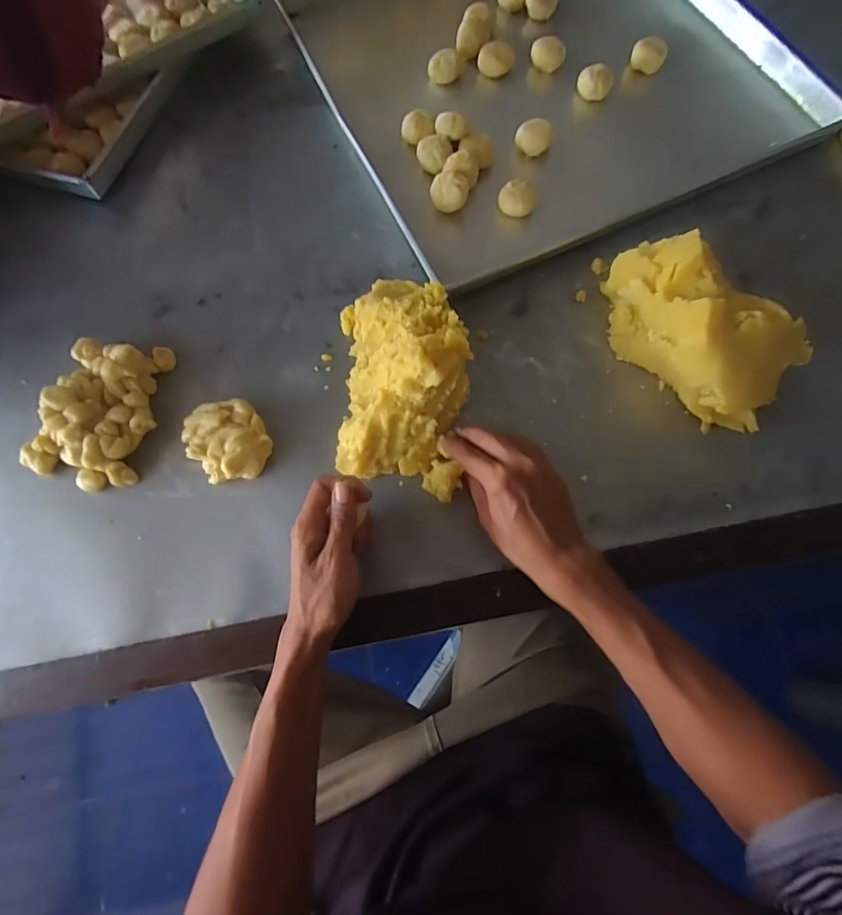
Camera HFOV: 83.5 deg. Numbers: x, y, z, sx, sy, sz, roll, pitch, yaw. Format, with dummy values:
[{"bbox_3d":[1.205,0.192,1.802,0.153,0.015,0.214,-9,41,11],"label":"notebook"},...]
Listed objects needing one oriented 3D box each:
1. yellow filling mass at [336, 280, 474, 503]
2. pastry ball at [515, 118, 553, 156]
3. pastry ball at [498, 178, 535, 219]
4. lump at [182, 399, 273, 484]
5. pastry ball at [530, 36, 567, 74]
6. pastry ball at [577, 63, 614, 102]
[{"bbox_3d":[-0.018,-0.079,0.433,0.121,0.073,0.214,-1,74,2],"label":"yellow filling mass"},{"bbox_3d":[0.129,-0.364,0.543,0.039,0.032,0.033,11,74,6],"label":"pastry ball"},{"bbox_3d":[0.105,-0.281,0.522,0.038,0.031,0.035,-1,73,2],"label":"pastry ball"},{"bbox_3d":[-0.184,-0.017,0.450,0.069,0.030,0.080,-27,74,-6],"label":"lump"},{"bbox_3d":[0.154,-0.489,0.578,0.041,0.026,0.038,-1,73,2],"label":"pastry ball"},{"bbox_3d":[0.206,-0.443,0.562,0.039,0.032,0.031,19,75,8],"label":"pastry ball"}]

